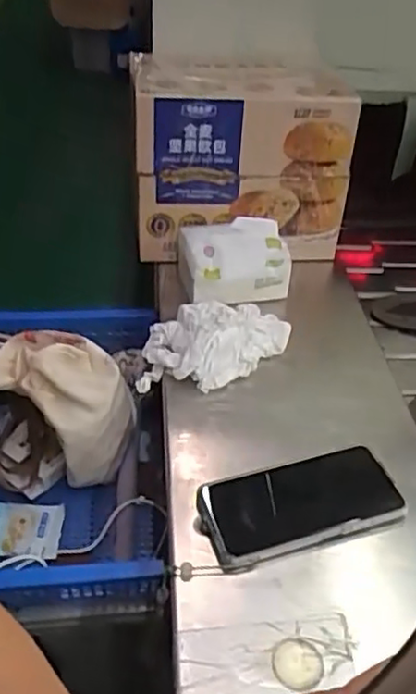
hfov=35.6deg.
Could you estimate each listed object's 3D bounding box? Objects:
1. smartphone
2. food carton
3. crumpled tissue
[{"bbox_3d":[0.078,0.136,0.550,0.165,0.018,0.086,-9,39,-15],"label":"smartphone"},{"bbox_3d":[0.035,-0.247,0.849,0.263,0.203,0.168,-2,39,-8],"label":"food carton"},{"bbox_3d":[0.011,-0.011,0.702,0.155,0.051,0.133,6,39,1],"label":"crumpled tissue"}]

